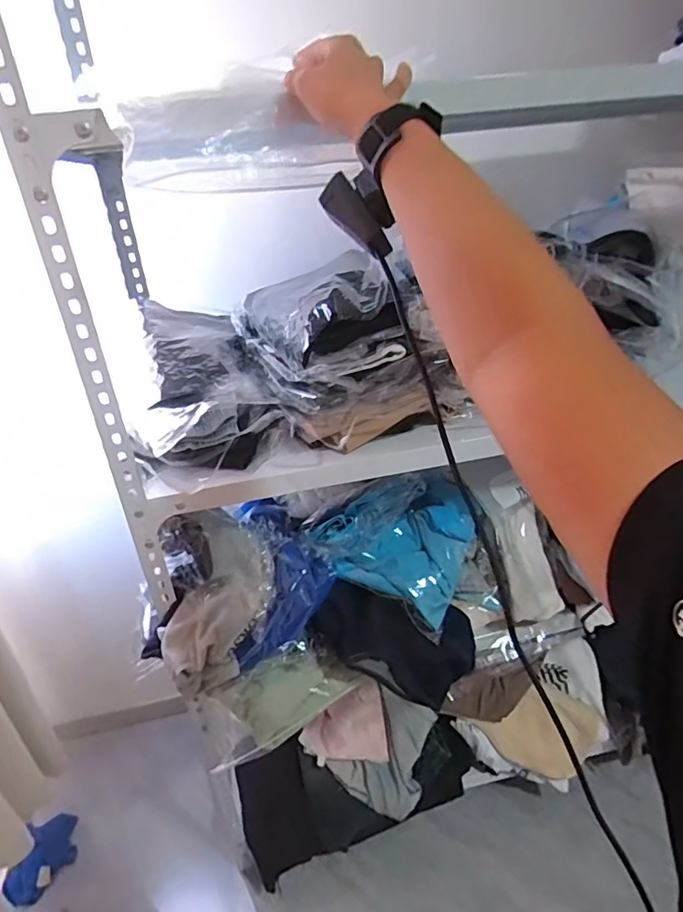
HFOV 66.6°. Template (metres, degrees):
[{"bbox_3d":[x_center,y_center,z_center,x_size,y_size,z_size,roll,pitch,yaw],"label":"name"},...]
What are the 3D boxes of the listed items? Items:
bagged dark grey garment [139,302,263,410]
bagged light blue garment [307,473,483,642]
[{"bbox_3d":[-0.220,-0.170,0.795,0.148,0.080,0.300,-13,30,-13],"label":"bagged dark grey garment"},{"bbox_3d":[0.102,0.136,0.901,0.222,0.162,0.242,11,34,27],"label":"bagged light blue garment"}]

